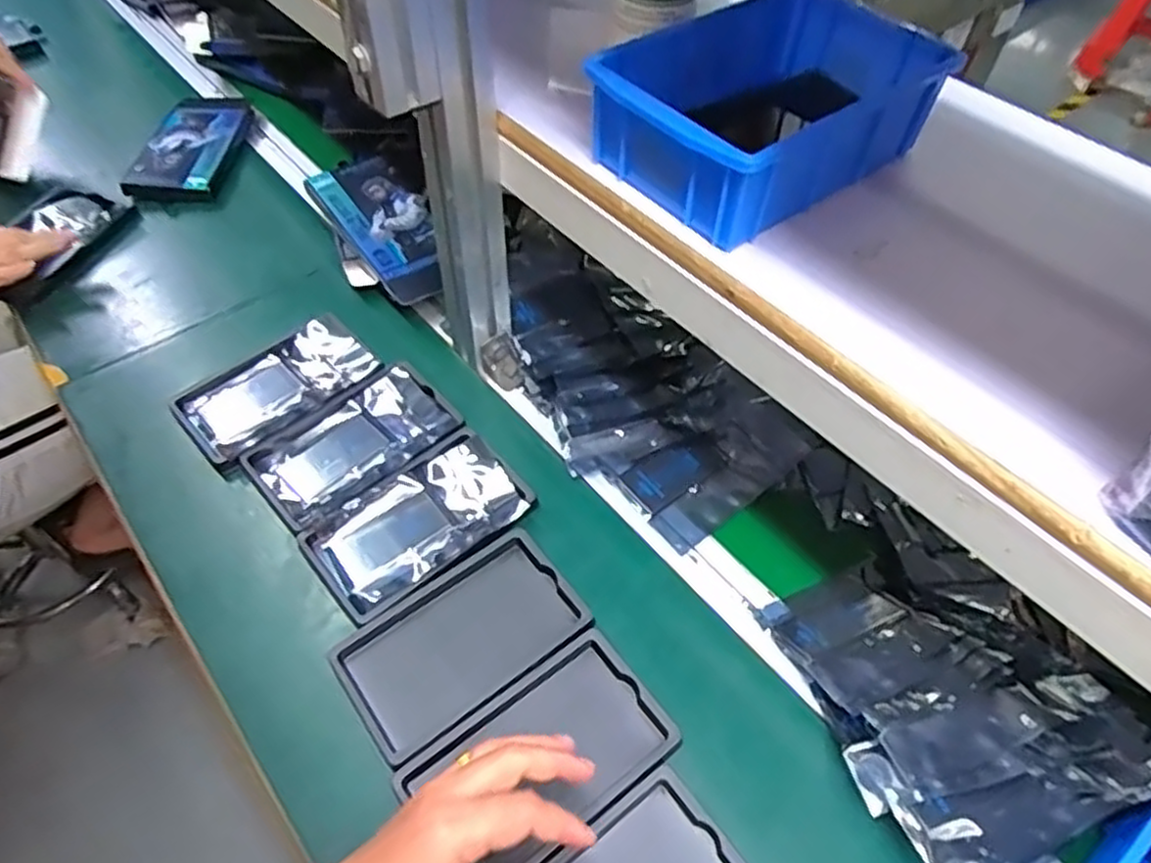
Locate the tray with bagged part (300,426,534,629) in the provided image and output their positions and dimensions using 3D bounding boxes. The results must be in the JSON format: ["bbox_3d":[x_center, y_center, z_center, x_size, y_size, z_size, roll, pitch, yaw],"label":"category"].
[{"bbox_3d":[-0.117,0.067,0.560,0.157,0.015,0.094,-33,62,-23],"label":"tray with bagged part"}]

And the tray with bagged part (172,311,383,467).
[{"bbox_3d":[-0.256,-0.041,0.635,0.155,0.017,0.094,-37,63,-25],"label":"tray with bagged part"}]

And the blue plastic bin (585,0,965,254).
[{"bbox_3d":[0.114,-0.198,0.448,0.199,0.064,0.132,-30,59,-24],"label":"blue plastic bin"}]

